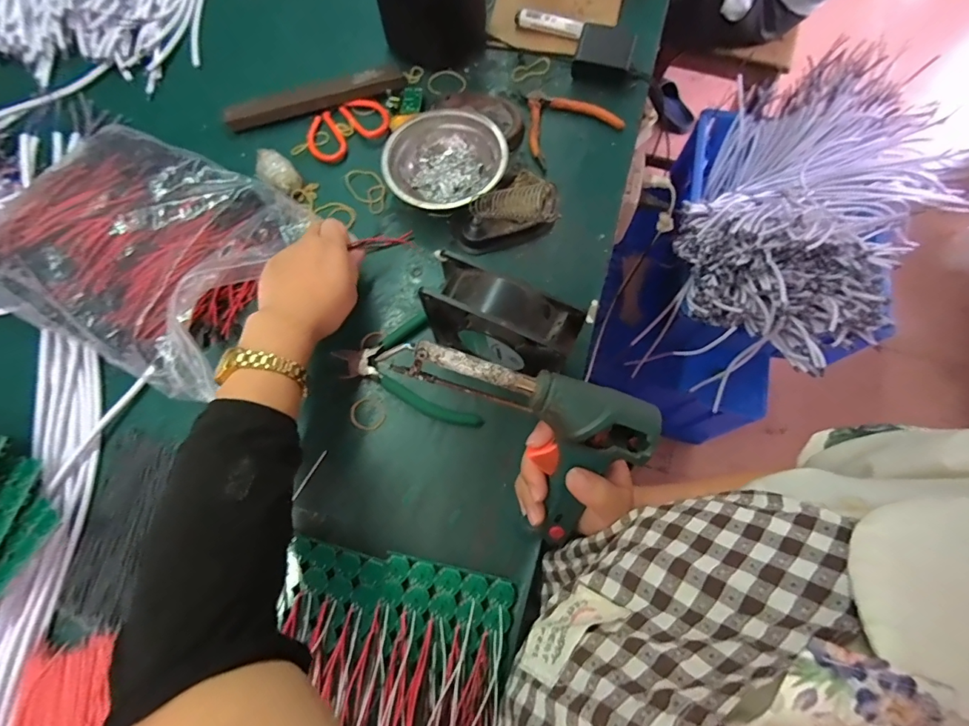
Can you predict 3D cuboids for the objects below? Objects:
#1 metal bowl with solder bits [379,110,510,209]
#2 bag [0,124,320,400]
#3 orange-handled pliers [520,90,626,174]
[{"bbox_3d":[-0.042,-0.207,0.479,0.124,0.040,0.125,0,70,0],"label":"metal bowl with solder bits"},{"bbox_3d":[-0.324,-0.111,0.434,0.260,0.061,0.215,22,72,8],"label":"bag"},{"bbox_3d":[0.088,-0.286,0.519,0.110,0.017,0.106,-28,73,-9],"label":"orange-handled pliers"}]

